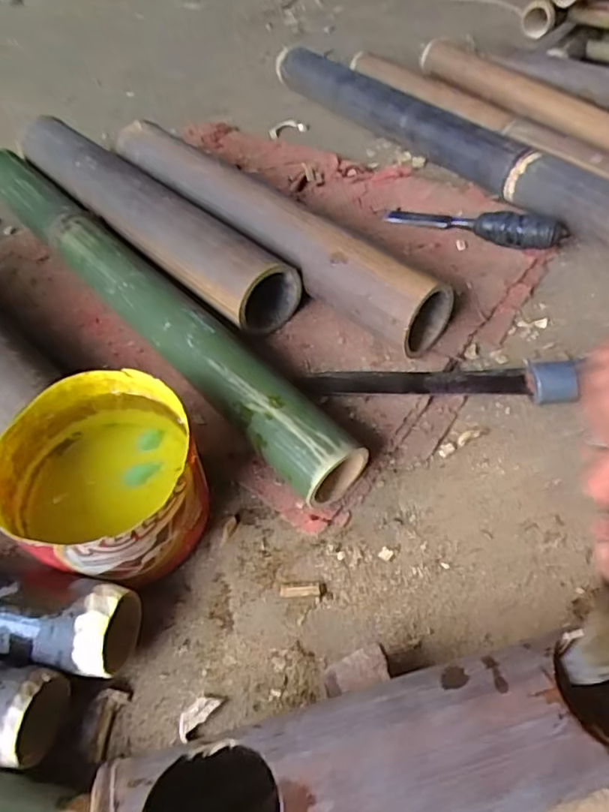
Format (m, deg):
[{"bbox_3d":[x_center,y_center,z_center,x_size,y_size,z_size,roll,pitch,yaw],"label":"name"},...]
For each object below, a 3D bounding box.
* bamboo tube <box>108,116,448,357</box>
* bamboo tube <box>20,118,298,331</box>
[{"bbox_3d":[-0.058,-0.211,0.668,0.503,0.085,0.082,36,64,27],"label":"bamboo tube"},{"bbox_3d":[-0.197,-0.232,0.697,0.084,0.083,0.477,-39,60,-23],"label":"bamboo tube"}]

